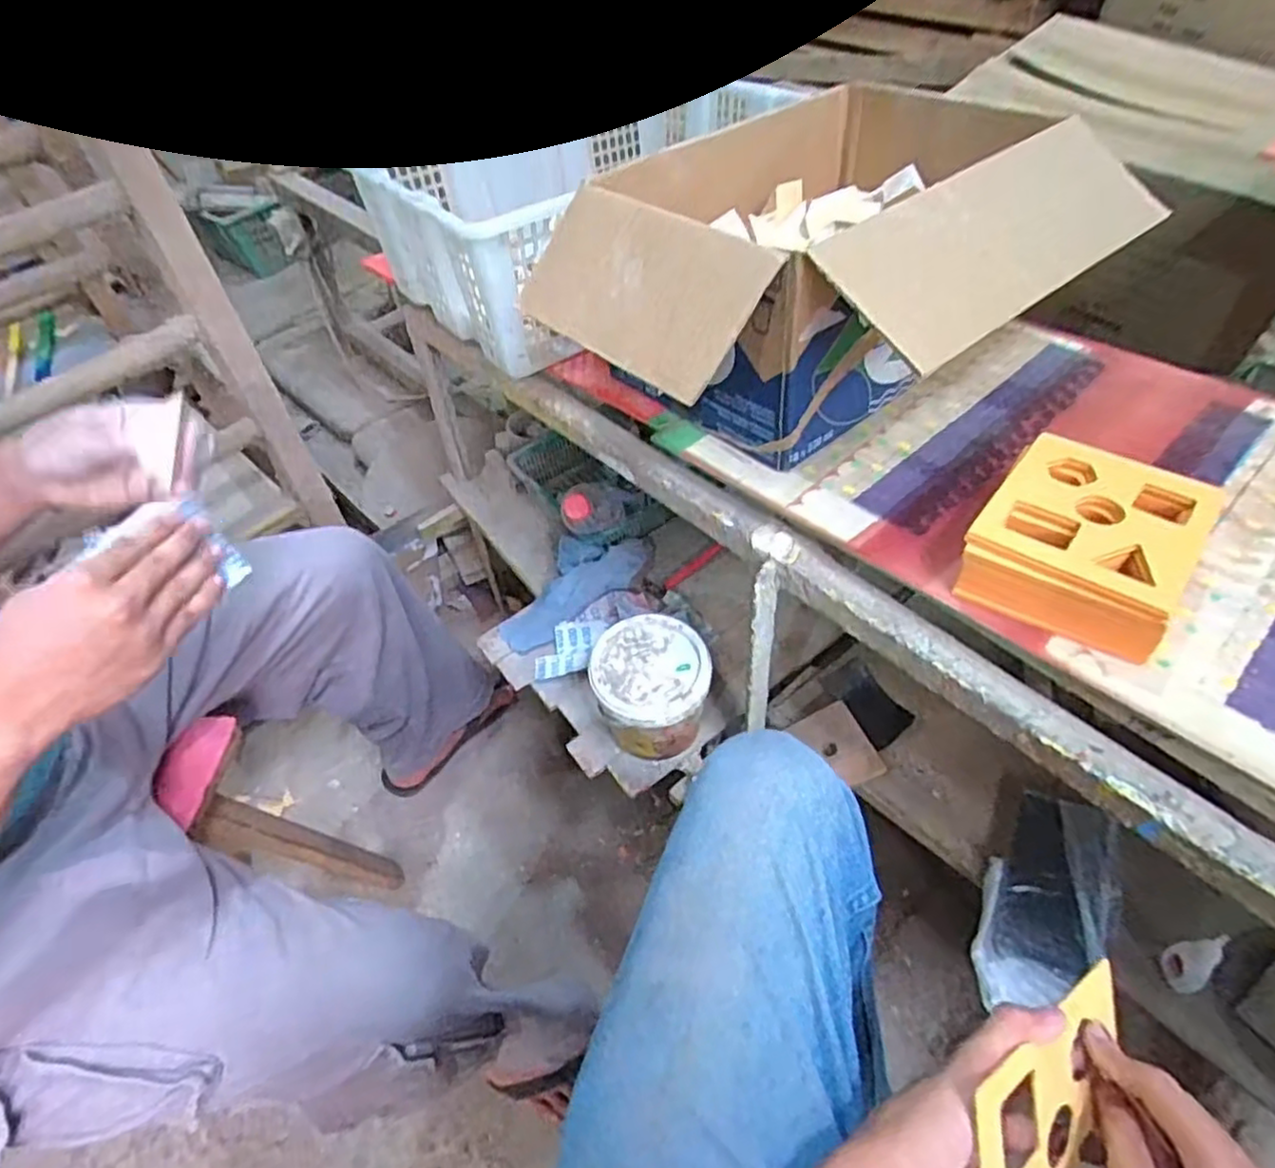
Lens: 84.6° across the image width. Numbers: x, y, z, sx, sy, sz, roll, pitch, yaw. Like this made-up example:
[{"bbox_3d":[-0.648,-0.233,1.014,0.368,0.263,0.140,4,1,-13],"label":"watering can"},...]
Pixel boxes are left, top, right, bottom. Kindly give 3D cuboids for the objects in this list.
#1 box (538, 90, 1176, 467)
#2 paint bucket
[{"bbox_3d":[0.161,-0.271,0.629,0.448,0.182,0.365,-35,56,-22],"label":"box"},{"bbox_3d":[0.017,0.121,0.784,0.121,0.118,0.126,-8,50,-2],"label":"paint bucket"}]

